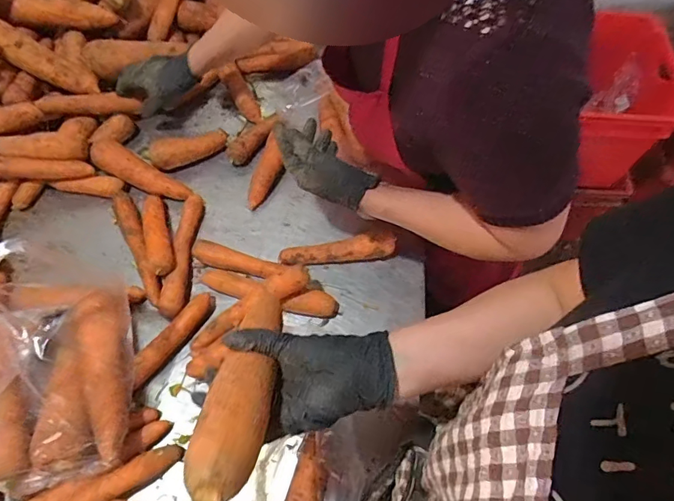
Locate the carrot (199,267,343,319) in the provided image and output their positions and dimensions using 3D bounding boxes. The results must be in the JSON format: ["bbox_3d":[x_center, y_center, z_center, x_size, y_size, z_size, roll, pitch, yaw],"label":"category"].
[{"bbox_3d":[-0.101,0.059,0.703,0.206,0.029,0.037,14,60,4],"label":"carrot"}]

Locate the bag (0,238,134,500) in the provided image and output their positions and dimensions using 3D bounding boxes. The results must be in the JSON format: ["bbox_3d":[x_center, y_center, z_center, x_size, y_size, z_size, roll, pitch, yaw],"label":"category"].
[{"bbox_3d":[-0.339,0.116,0.532,0.168,0.215,0.250,-13,62,-8],"label":"bag"}]

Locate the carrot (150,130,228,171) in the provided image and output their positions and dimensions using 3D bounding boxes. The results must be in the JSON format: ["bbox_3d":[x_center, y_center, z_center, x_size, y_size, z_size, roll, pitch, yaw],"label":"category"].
[{"bbox_3d":[-0.255,-0.176,0.832,0.133,0.035,0.049,-15,62,-12],"label":"carrot"}]

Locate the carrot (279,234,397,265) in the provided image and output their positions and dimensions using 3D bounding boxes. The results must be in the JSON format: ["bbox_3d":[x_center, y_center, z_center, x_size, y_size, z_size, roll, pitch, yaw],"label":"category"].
[{"bbox_3d":[0.001,0.001,0.738,0.173,0.049,0.032,-4,61,-6],"label":"carrot"}]

